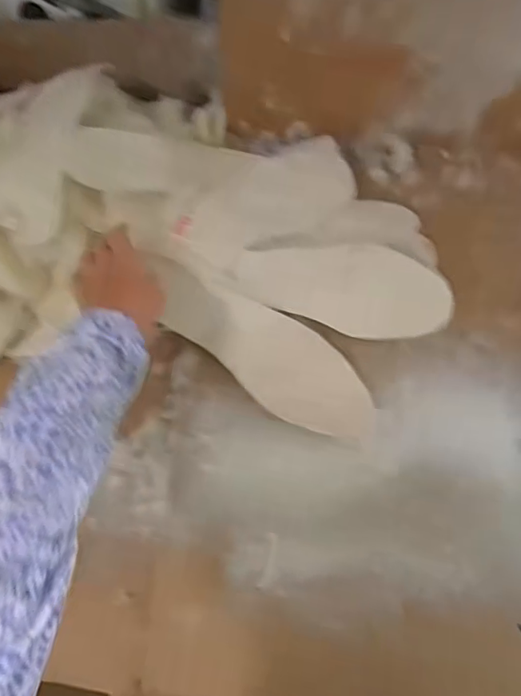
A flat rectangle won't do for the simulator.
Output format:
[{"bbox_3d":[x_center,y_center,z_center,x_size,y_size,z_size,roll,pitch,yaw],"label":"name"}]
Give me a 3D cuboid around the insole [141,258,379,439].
[{"bbox_3d":[0.003,-0.002,0.514,0.251,0.043,0.086,36,71,-5],"label":"insole"}]

